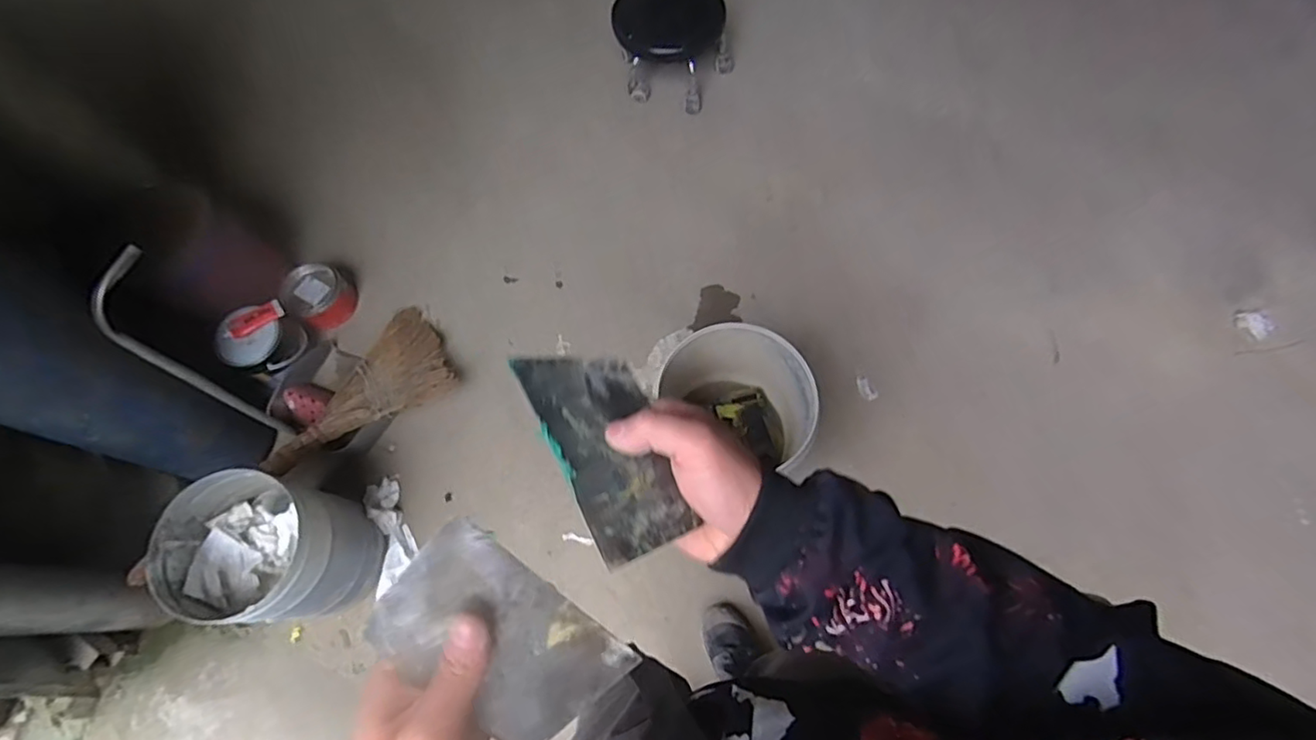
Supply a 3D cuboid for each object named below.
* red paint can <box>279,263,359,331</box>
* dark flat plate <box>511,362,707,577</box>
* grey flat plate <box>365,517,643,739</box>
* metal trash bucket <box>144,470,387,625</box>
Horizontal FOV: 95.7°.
[{"bbox_3d":[-0.887,-0.198,1.569,0.162,0.097,0.154,-1,69,2],"label":"red paint can"},{"bbox_3d":[-0.025,0.040,0.326,0.068,0.004,0.119,-14,67,-39],"label":"dark flat plate"},{"bbox_3d":[-0.078,0.137,0.301,0.118,0.004,0.071,41,74,-5],"label":"grey flat plate"},{"bbox_3d":[-0.769,0.366,1.205,0.293,0.284,0.260,11,70,6],"label":"metal trash bucket"}]

